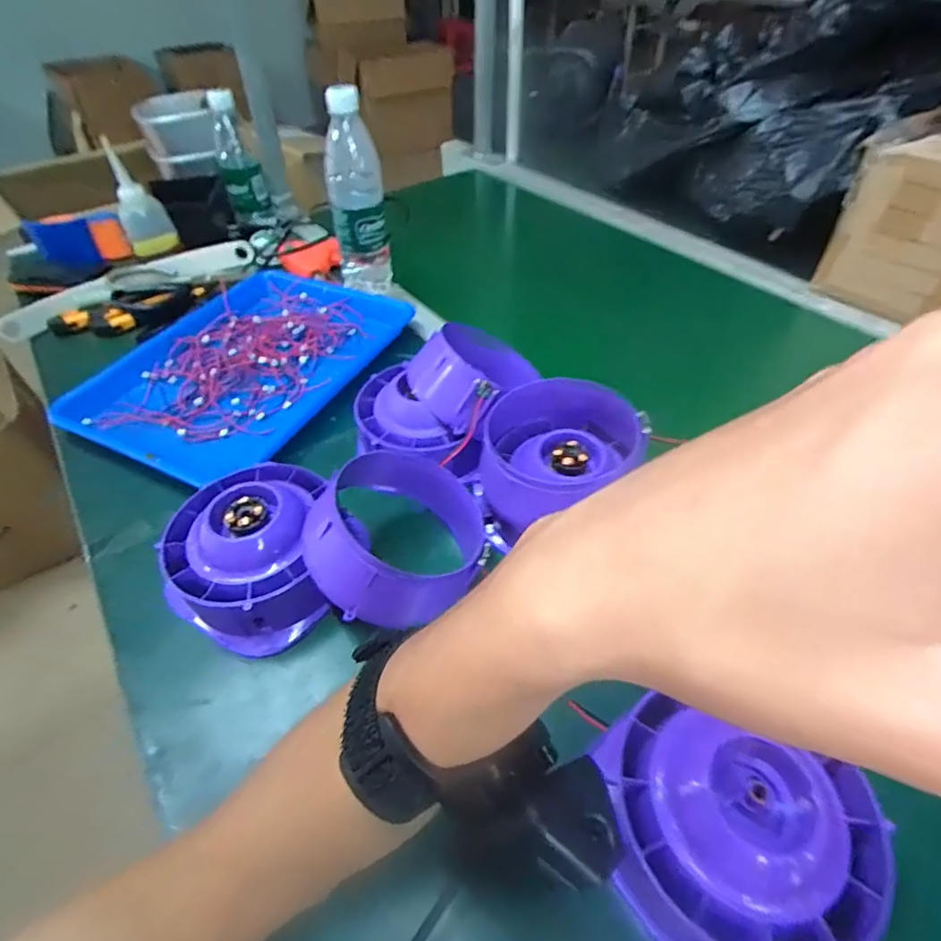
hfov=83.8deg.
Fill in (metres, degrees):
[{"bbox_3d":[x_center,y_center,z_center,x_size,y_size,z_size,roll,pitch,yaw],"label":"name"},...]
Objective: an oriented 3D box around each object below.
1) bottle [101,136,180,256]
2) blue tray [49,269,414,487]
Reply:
[{"bbox_3d":[-0.451,-0.360,0.711,0.062,0.126,0.049,-22,51,-19],"label":"bottle"},{"bbox_3d":[-0.251,-0.125,0.596,0.244,0.030,0.342,20,52,19],"label":"blue tray"}]

